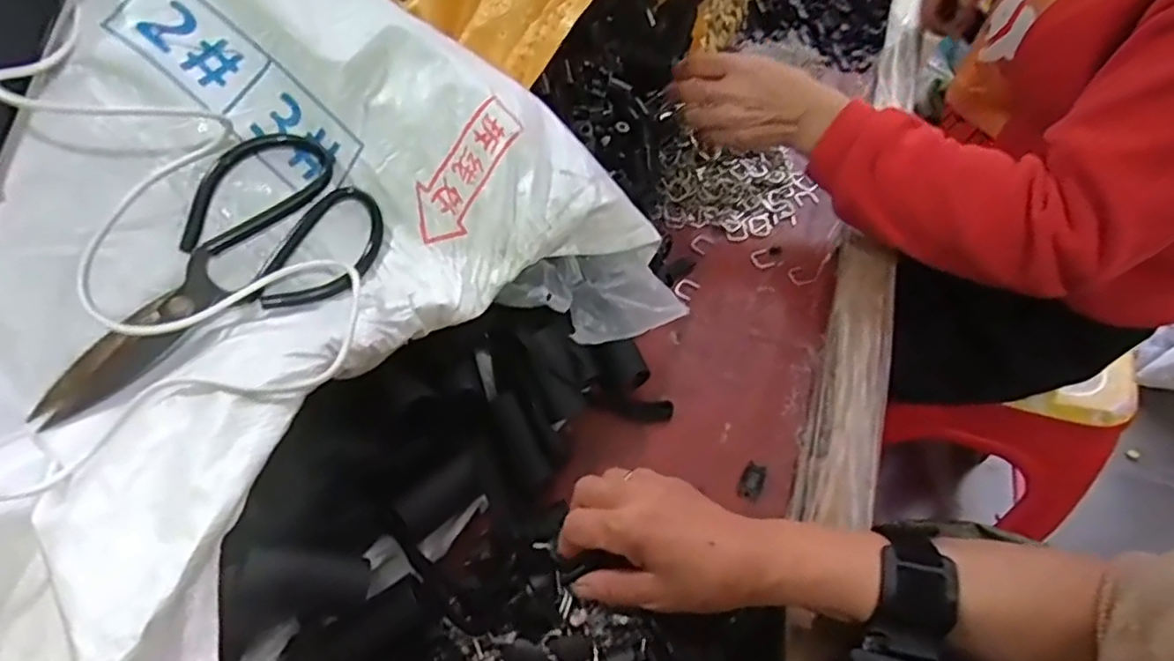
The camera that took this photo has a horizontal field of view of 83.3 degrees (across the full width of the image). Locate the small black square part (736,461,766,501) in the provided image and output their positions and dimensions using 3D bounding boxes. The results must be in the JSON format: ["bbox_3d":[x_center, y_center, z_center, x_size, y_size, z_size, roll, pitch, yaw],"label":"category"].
[{"bbox_3d":[0.110,0.099,0.438,0.015,0.004,0.026,20,54,12],"label":"small black square part"}]

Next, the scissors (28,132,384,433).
[{"bbox_3d":[-0.217,-0.040,0.371,0.198,0.016,0.099,-32,94,-26],"label":"scissors"}]

